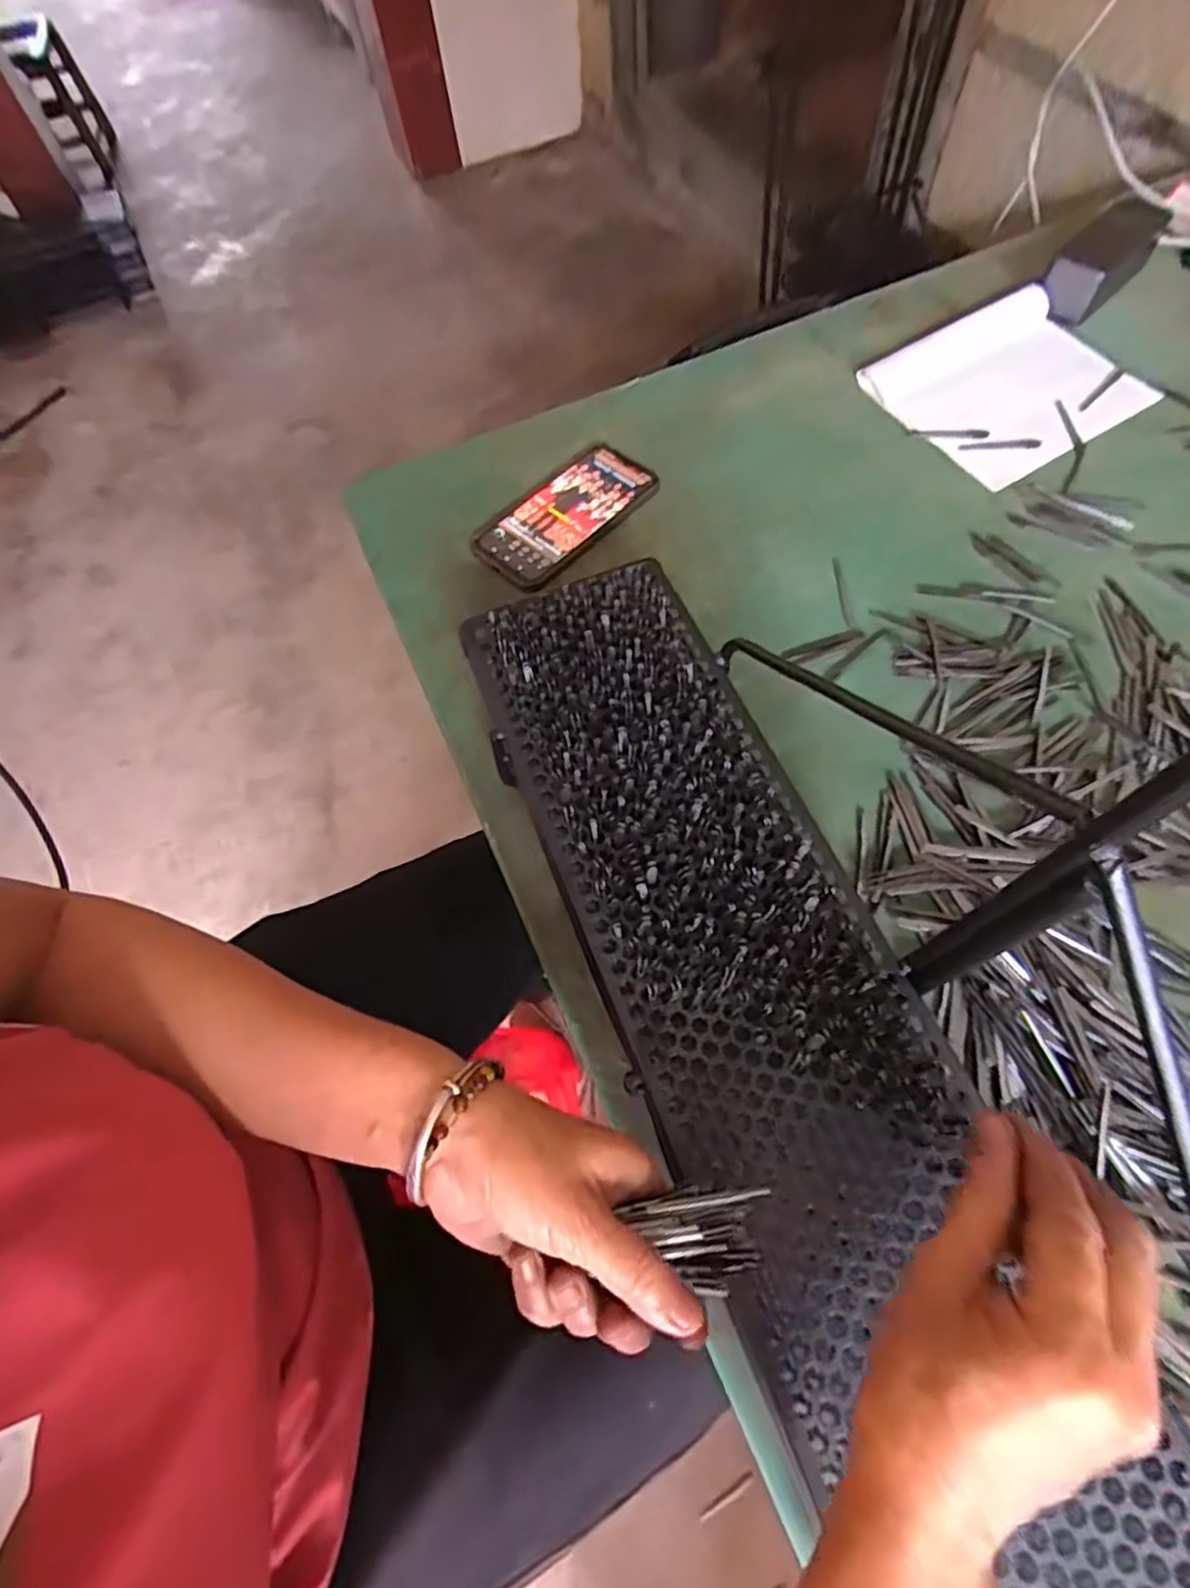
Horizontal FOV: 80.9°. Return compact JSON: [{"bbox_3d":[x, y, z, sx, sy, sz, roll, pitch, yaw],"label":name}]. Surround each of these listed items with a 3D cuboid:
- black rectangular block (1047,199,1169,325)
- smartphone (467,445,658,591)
[{"bbox_3d":[0.483,-0.512,0.665,0.056,0.040,0.137,38,72,19],"label":"black rectangular block"},{"bbox_3d":[-0.025,-0.233,0.584,0.081,0.010,0.160,39,73,19],"label":"smartphone"}]

